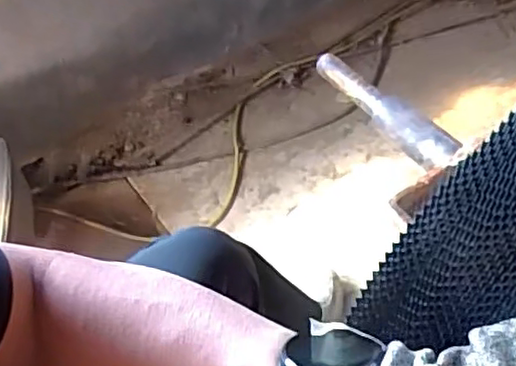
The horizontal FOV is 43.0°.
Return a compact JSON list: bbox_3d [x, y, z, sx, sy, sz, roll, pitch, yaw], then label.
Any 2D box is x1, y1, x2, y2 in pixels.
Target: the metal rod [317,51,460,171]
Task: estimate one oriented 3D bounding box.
[{"bbox_3d":[0.144,-0.092,0.777,0.032,0.036,0.228,-29,54,-20],"label":"metal rod"}]

